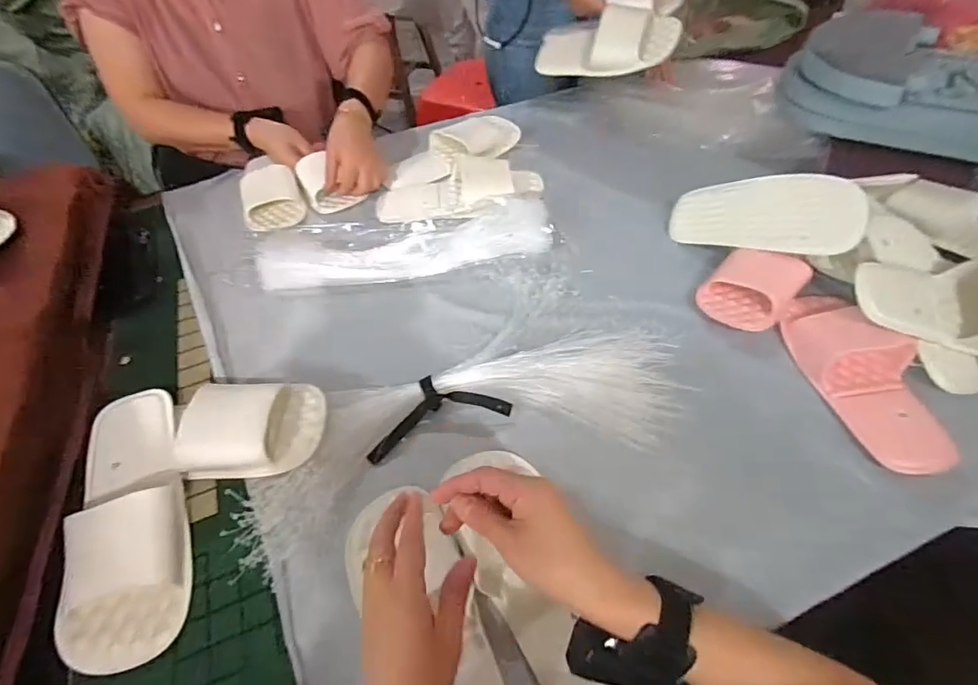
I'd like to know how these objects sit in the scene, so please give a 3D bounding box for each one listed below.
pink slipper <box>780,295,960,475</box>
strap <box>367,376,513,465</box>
[{"bbox_3d":[0.404,0.025,0.532,0.093,0.052,0.233,-10,50,-2],"label":"pink slipper"},{"bbox_3d":[-0.060,0.072,0.543,0.156,0.014,0.069,-19,71,-8],"label":"strap"}]

